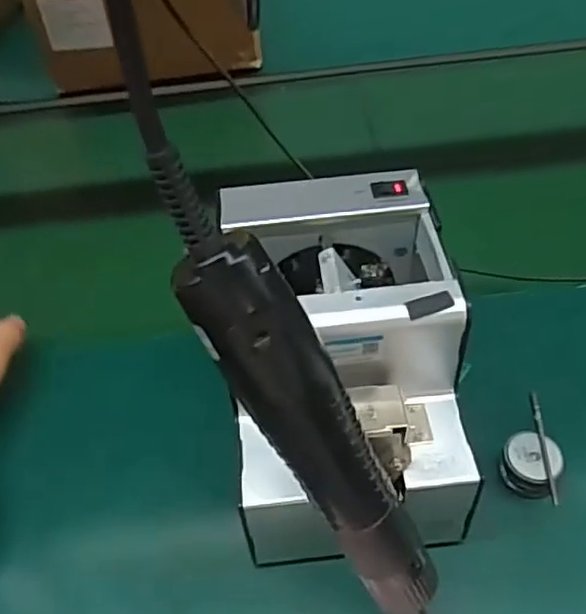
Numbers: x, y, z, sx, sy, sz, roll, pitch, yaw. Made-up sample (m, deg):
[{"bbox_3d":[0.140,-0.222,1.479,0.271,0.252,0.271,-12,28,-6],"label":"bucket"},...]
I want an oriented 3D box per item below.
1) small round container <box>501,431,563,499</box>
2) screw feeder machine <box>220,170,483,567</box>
[{"bbox_3d":[0.152,0.103,0.413,0.033,0.032,0.035,-2,50,3],"label":"small round container"},{"bbox_3d":[0.029,0.030,0.391,0.125,0.143,0.178,-4,51,1],"label":"screw feeder machine"}]

